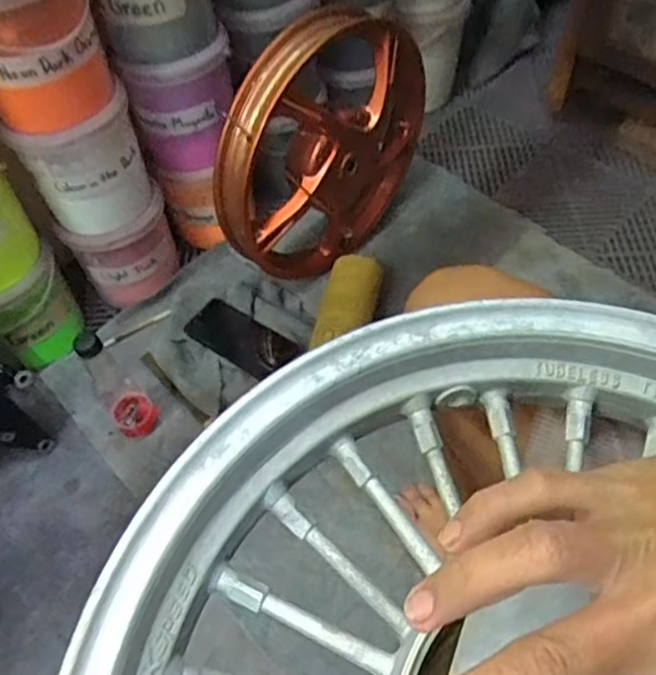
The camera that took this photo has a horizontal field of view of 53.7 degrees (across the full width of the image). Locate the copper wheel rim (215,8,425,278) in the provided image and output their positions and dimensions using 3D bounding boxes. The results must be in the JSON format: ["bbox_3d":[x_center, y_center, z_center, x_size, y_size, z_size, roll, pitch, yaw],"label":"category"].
[{"bbox_3d":[0.006,-0.274,0.924,0.120,0.337,0.369,29,62,22],"label":"copper wheel rim"}]

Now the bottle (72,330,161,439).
[{"bbox_3d":[-0.277,0.058,0.841,0.061,0.194,0.077,-34,61,-20],"label":"bottle"}]

